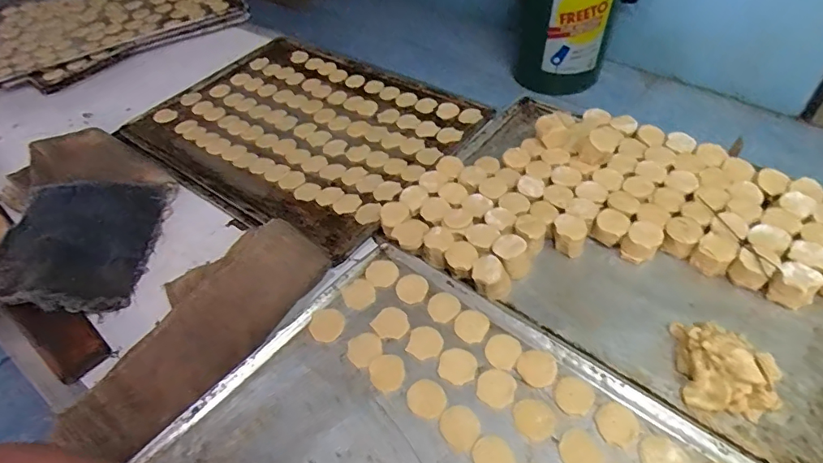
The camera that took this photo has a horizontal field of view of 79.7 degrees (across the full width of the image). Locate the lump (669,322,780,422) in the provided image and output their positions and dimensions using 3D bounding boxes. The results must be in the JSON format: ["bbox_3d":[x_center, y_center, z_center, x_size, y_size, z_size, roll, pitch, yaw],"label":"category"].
[{"bbox_3d":[0.261,0.112,0.406,0.072,0.032,0.070,11,51,15],"label":"lump"}]

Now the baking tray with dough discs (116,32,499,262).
[{"bbox_3d":[-0.157,-0.155,0.706,0.432,0.027,0.326,27,56,27],"label":"baking tray with dough discs"}]

